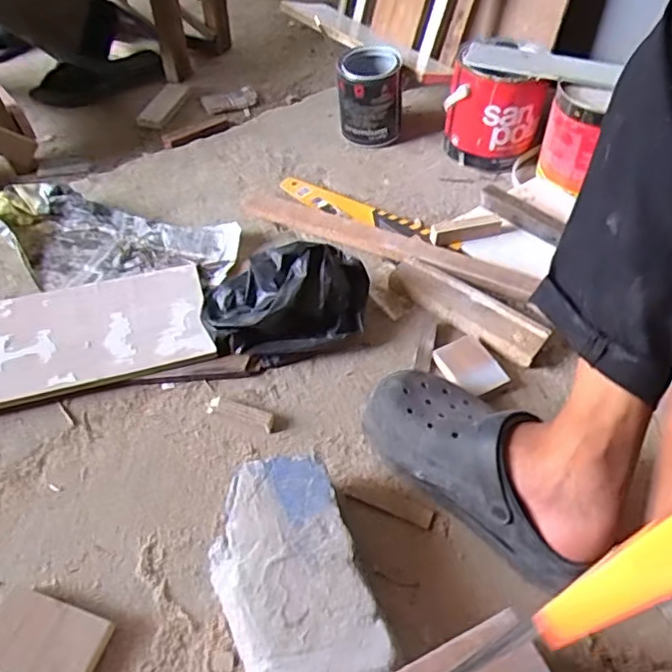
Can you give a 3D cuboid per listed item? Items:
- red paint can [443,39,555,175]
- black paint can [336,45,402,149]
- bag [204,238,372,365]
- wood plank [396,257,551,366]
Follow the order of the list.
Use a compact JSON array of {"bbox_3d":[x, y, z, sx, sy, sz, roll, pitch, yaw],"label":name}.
[{"bbox_3d":[0.268,-0.380,0.954,0.147,0.157,0.147,-32,58,-24],"label":"red paint can"},{"bbox_3d":[0.058,-0.408,0.995,0.110,0.130,0.127,3,50,1],"label":"black paint can"},{"bbox_3d":[-0.060,-0.043,0.697,0.198,0.102,0.126,-4,51,-4],"label":"bag"},{"bbox_3d":[0.166,-0.036,0.741,0.211,0.029,0.057,34,57,24],"label":"wood plank"}]

